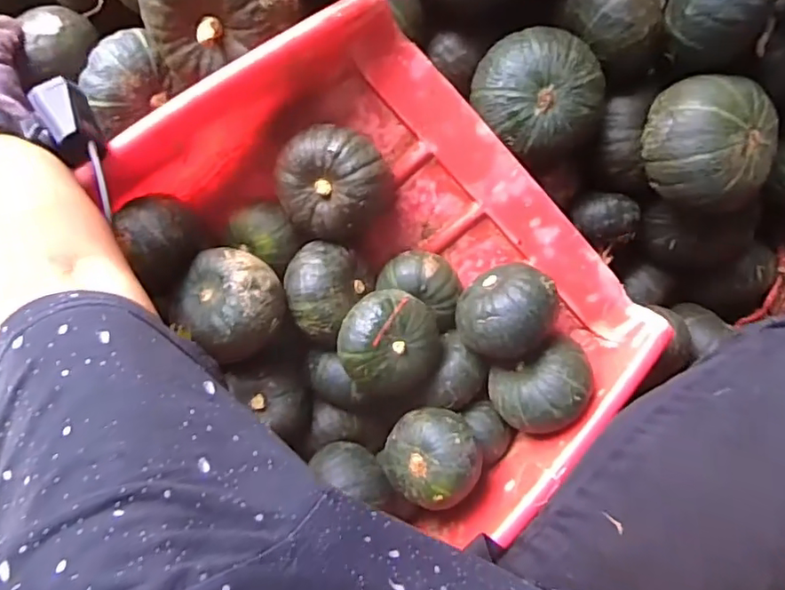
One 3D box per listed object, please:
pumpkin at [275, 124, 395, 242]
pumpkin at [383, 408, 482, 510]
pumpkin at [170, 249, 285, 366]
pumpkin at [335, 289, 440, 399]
[{"bbox_3d":[-0.053,-0.097,0.505,0.094,0.073,0.095,0,94,1],"label":"pumpkin"},{"bbox_3d":[0.036,0.142,0.494,0.081,0.068,0.077,0,94,1],"label":"pumpkin"},{"bbox_3d":[-0.138,0.005,0.488,0.089,0.060,0.081,0,94,1],"label":"pumpkin"},{"bbox_3d":[-0.001,0.045,0.492,0.085,0.059,0.096,-12,94,2],"label":"pumpkin"}]

